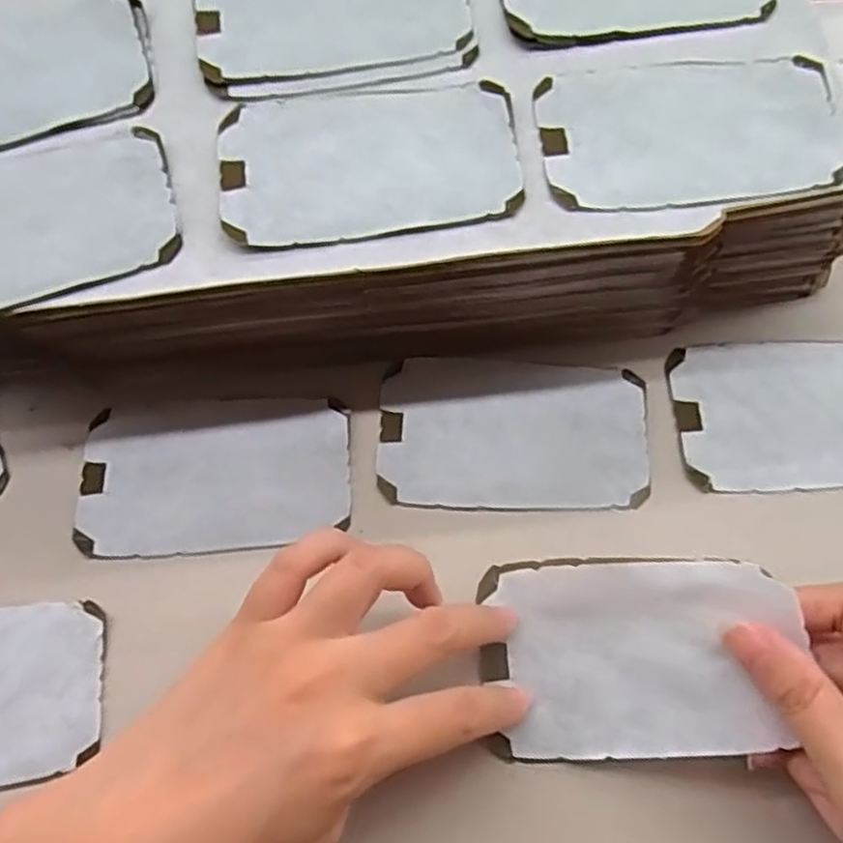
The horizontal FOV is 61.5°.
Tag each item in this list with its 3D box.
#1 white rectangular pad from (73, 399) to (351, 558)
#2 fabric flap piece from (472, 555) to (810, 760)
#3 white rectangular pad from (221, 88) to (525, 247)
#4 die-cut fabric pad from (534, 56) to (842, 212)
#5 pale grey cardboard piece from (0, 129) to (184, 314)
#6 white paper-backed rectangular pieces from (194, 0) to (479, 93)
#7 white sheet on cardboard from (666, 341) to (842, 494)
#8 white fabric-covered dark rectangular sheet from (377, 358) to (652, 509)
[{"bbox_3d":[-0.092,0.022,0.317,0.118,0.004,0.071,-3,70,-1],"label":"white rectangular pad"},{"bbox_3d":[0.078,0.089,0.265,0.112,0.014,0.072,-11,79,28],"label":"fabric flap piece"},{"bbox_3d":[-0.021,-0.108,0.292,0.118,0.005,0.071,-8,70,-3],"label":"white rectangular pad"},{"bbox_3d":[0.110,-0.122,0.293,0.119,0.004,0.070,-4,70,-1],"label":"die-cut fabric pad"},{"bbox_3d":[-0.160,-0.080,0.283,0.120,0.009,0.075,-14,70,-5],"label":"pale grey cardboard piece"},{"bbox_3d":[-0.040,-0.185,0.319,0.119,0.009,0.078,-8,70,-3],"label":"white paper-backed rectangular pieces"},{"bbox_3d":[0.177,-0.004,0.323,0.118,0.004,0.071,-4,69,3],"label":"white sheet on cardboard"},{"bbox_3d":[0.042,0.004,0.322,0.119,0.005,0.072,2,70,1],"label":"white fabric-covered dark rectangular sheet"}]

